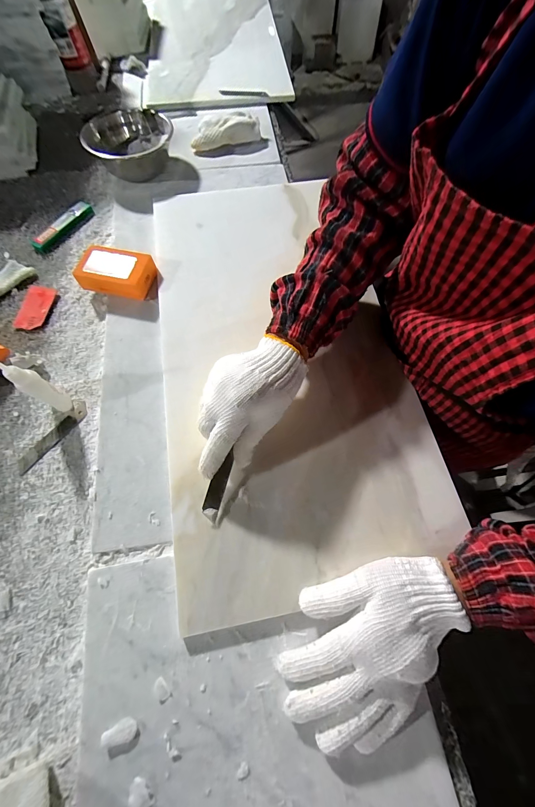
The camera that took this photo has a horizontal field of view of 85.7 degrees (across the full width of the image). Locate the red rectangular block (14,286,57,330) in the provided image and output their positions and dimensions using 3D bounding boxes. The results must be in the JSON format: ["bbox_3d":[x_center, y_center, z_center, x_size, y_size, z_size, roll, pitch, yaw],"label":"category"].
[{"bbox_3d":[-0.339,-0.142,0.421,0.046,0.006,0.076,1,69,3],"label":"red rectangular block"}]

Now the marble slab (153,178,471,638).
[{"bbox_3d":[0.007,-0.085,0.382,0.298,0.016,0.585,-12,69,-2],"label":"marble slab"}]

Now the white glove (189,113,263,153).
[{"bbox_3d":[-0.081,-0.510,0.541,0.127,0.032,0.060,-17,69,-4],"label":"white glove"}]

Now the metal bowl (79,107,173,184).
[{"bbox_3d":[-0.235,-0.451,0.511,0.145,0.056,0.157,-1,69,2],"label":"metal bowl"}]

